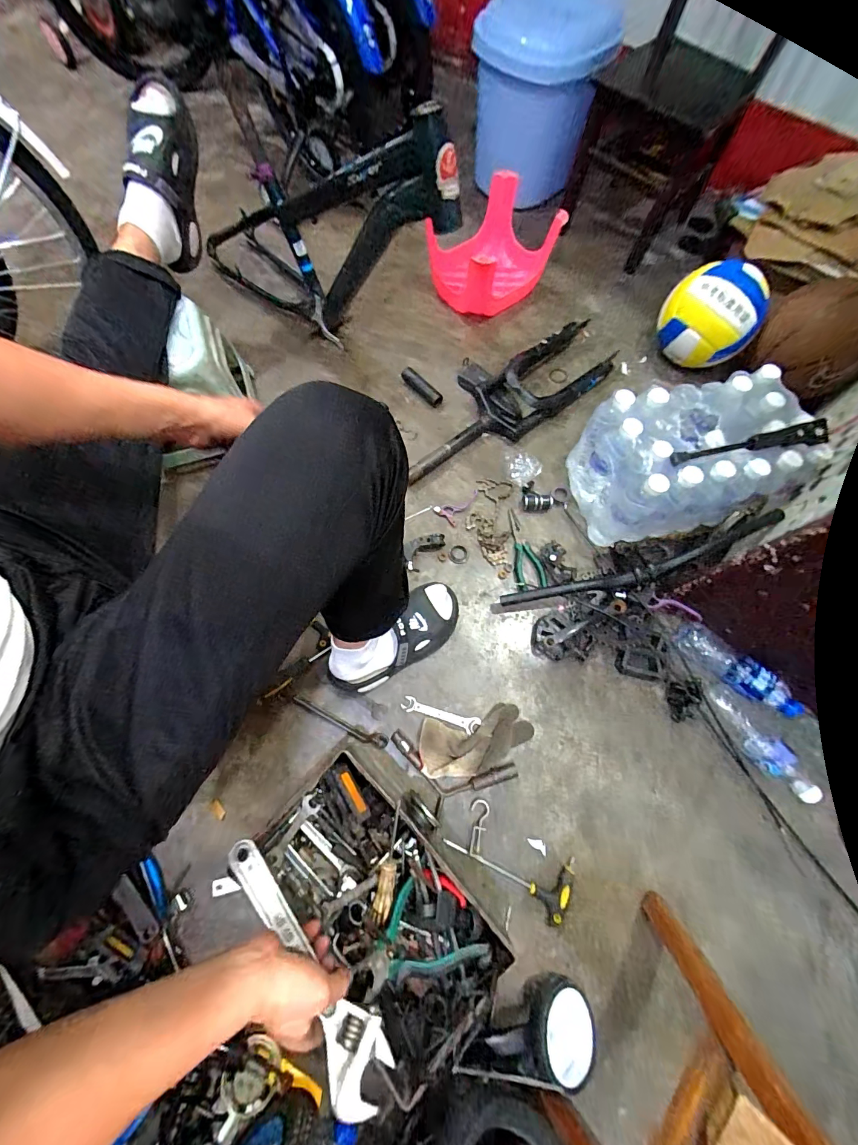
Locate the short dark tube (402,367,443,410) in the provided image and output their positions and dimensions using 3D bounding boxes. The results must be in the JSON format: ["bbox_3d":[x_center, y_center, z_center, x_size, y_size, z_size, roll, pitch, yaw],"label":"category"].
[{"bbox_3d":[-0.015,-0.442,0.943,0.117,0.036,0.028,41,75,12],"label":"short dark tube"}]

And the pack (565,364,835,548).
[{"bbox_3d":[0.498,-0.220,0.774,0.354,0.211,0.236,-11,71,-5],"label":"pack"}]

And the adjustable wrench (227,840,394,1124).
[{"bbox_3d":[-0.141,0.437,0.442,0.055,0.025,0.284,-36,74,-13],"label":"adjustable wrench"}]

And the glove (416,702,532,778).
[{"bbox_3d":[0.084,0.300,0.692,0.200,0.027,0.100,-10,71,-4],"label":"glove"}]

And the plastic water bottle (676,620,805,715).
[{"bbox_3d":[0.571,0.185,0.724,0.233,0.056,0.061,37,74,11],"label":"plastic water bottle"}]

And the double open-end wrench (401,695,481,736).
[{"bbox_3d":[0.021,0.260,0.716,0.143,0.005,0.029,18,71,5],"label":"double open-end wrench"}]

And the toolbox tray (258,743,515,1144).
[{"bbox_3d":[-0.065,0.466,0.578,0.349,0.122,0.207,42,75,12],"label":"toolbox tray"}]

